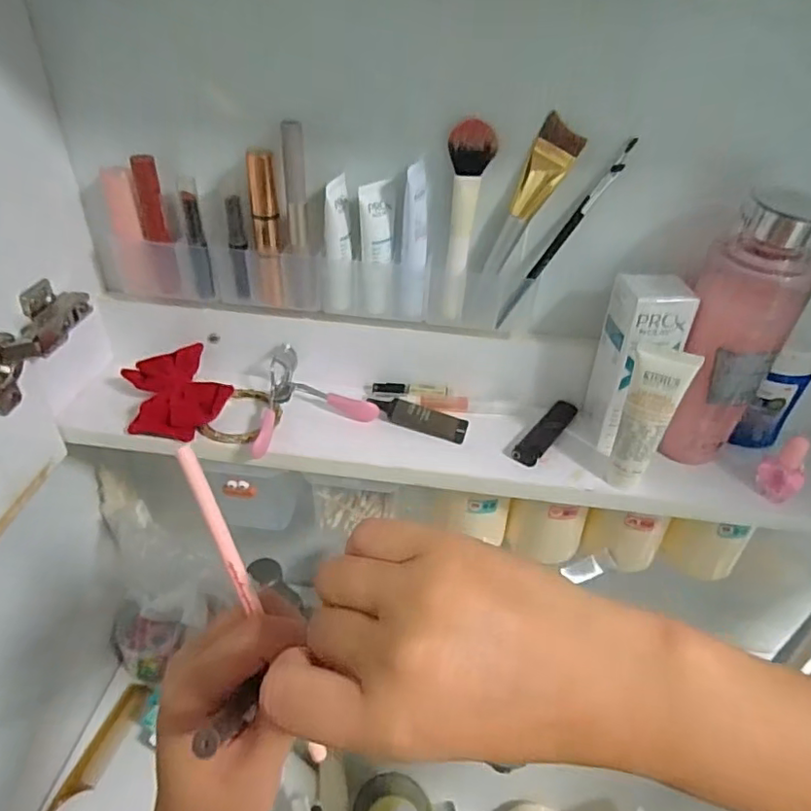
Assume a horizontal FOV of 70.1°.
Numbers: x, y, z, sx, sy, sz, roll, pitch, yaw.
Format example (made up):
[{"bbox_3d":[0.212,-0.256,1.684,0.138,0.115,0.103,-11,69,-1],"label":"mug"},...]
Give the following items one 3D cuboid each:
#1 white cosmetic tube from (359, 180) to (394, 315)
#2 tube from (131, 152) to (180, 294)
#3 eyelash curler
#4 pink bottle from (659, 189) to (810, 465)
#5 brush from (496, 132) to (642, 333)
[{"bbox_3d":[-0.020,-0.108,0.407,0.021,0.092,0.017,4,37,0],"label":"white cosmetic tube"},{"bbox_3d":[-0.179,-0.128,0.415,0.017,0.095,0.014,-19,42,-28],"label":"tube"},{"bbox_3d":[-0.086,-0.008,0.444,0.101,0.036,0.084,-21,43,-29],"label":"eyelash curler"},{"bbox_3d":[0.213,-0.045,0.378,0.062,0.173,0.053,26,42,27],"label":"pink bottle"},{"bbox_3d":[0.107,-0.116,0.401,0.007,0.145,0.014,22,28,-28],"label":"brush"}]

